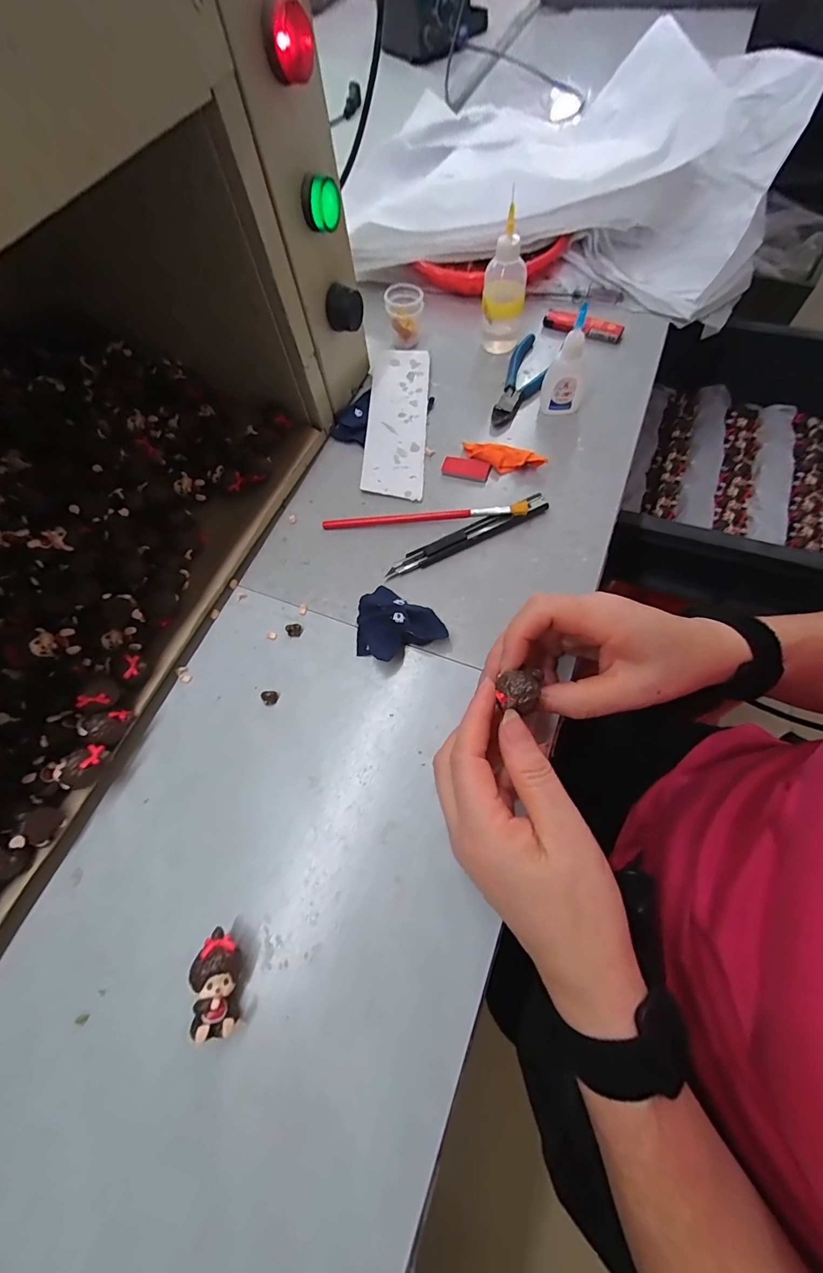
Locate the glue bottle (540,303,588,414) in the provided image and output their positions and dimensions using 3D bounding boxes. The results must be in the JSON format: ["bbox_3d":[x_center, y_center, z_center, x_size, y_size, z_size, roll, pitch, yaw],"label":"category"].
[{"bbox_3d":[0.132,-0.228,0.357,0.032,0.085,0.017,29,72,17],"label":"glue bottle"}]

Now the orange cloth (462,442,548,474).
[{"bbox_3d":[0.079,-0.157,0.368,0.070,0.014,0.022,25,71,15],"label":"orange cloth"}]

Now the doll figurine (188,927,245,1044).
[{"bbox_3d":[-0.102,0.181,0.224,0.021,0.026,0.045,-9,66,1],"label":"doll figurine"}]

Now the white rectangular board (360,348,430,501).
[{"bbox_3d":[-0.014,-0.205,0.398,0.055,0.009,0.182,0,66,6],"label":"white rectangular board"}]

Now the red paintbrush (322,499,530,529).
[{"bbox_3d":[0.010,-0.098,0.350,0.168,0.014,0.013,-3,66,4],"label":"red paintbrush"}]

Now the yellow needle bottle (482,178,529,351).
[{"bbox_3d":[0.088,-0.329,0.397,0.040,0.103,0.031,6,67,8],"label":"yellow needle bottle"}]

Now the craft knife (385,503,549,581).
[{"bbox_3d":[0.047,-0.076,0.338,0.141,0.009,0.008,-25,66,-6],"label":"craft knife"}]

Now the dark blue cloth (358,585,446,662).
[{"bbox_3d":[-0.013,-0.006,0.310,0.067,0.014,0.054,28,72,16],"label":"dark blue cloth"}]

